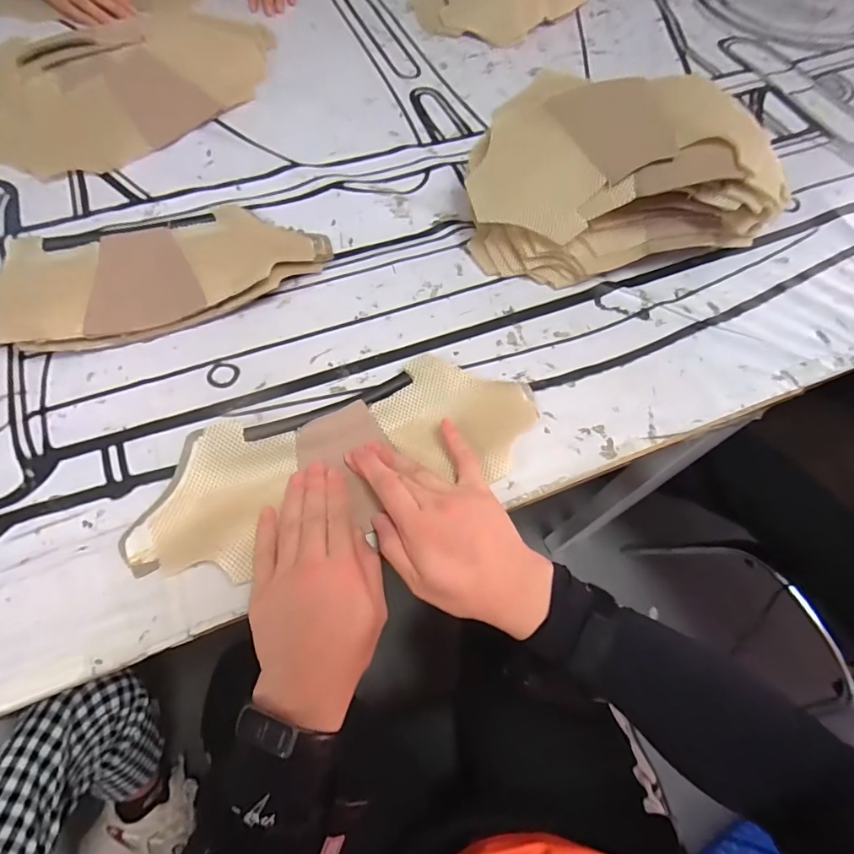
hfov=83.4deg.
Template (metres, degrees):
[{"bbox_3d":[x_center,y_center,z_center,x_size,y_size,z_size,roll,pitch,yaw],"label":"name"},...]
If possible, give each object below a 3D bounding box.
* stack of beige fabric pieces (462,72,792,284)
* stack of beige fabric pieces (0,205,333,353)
[{"bbox_3d":[0.223,-0.281,0.529,0.346,0.148,0.185,-8,66,-7],"label":"stack of beige fabric pieces"},{"bbox_3d":[-0.288,-0.162,0.505,0.361,0.036,0.140,-18,67,-11],"label":"stack of beige fabric pieces"}]

